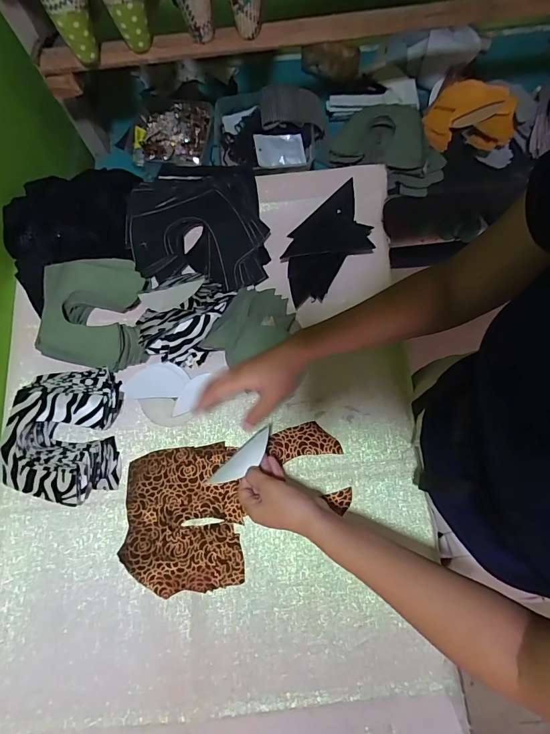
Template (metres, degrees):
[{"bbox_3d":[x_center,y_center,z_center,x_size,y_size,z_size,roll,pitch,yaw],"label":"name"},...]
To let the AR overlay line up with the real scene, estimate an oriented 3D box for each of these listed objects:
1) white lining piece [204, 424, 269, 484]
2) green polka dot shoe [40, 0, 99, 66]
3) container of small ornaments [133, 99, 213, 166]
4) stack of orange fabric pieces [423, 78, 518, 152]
[{"bbox_3d":[-0.040,0.115,0.489,0.097,0.006,0.043,-47,40,-20],"label":"white lining piece"},{"bbox_3d":[-0.293,-0.529,0.550,0.078,0.134,0.086,-23,74,-4],"label":"green polka dot shoe"},{"bbox_3d":[-0.211,-0.478,0.796,0.151,0.040,0.146,4,74,4],"label":"container of small ornaments"},{"bbox_3d":[0.403,-0.512,0.794,0.174,0.057,0.142,23,76,9],"label":"stack of orange fabric pieces"}]

